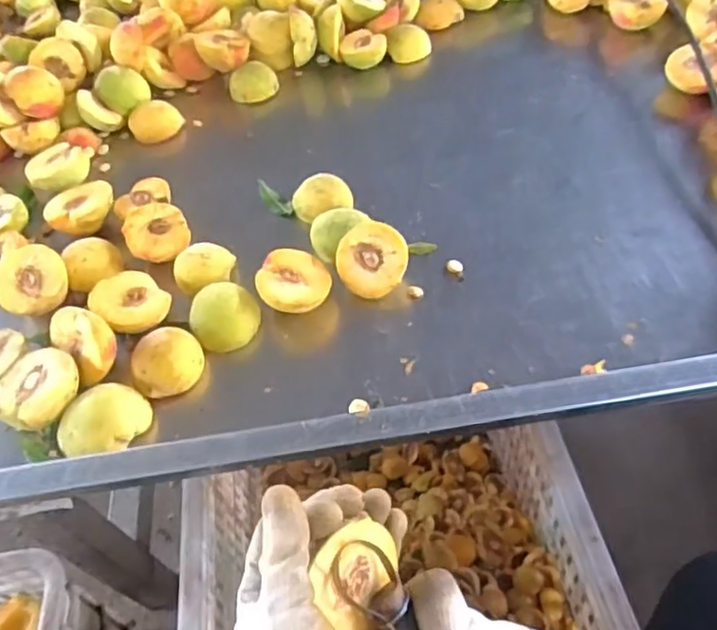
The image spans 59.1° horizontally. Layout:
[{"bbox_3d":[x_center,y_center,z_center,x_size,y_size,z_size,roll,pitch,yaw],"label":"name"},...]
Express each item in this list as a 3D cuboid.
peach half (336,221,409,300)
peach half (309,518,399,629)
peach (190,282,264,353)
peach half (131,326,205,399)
[{"bbox_3d":[0.012,-0.047,0.542,0.061,0.021,0.060,-41,91,7],"label":"peach half"},{"bbox_3d":[-0.007,0.134,0.328,0.025,0.047,0.056,-5,47,48],"label":"peach half"},{"bbox_3d":[-0.113,0.001,0.531,0.052,0.030,0.050,13,55,16],"label":"peach"},{"bbox_3d":[-0.153,0.038,0.506,0.053,0.035,0.044,-23,53,-11],"label":"peach half"}]

